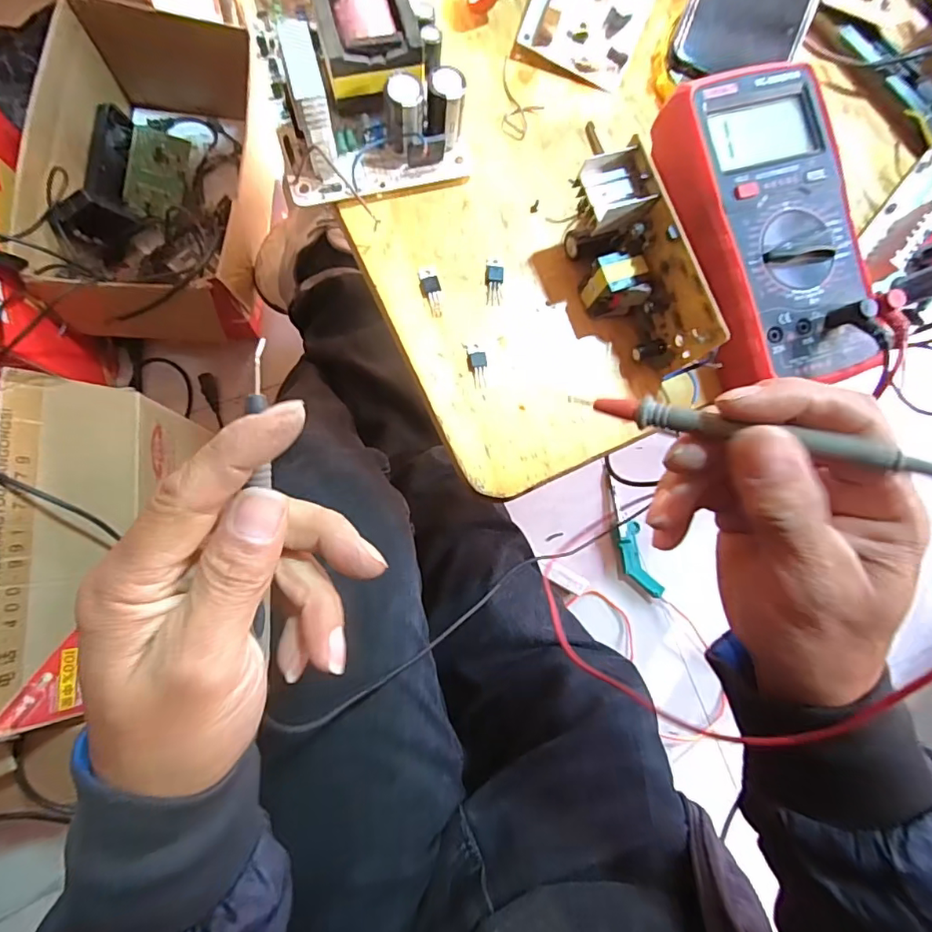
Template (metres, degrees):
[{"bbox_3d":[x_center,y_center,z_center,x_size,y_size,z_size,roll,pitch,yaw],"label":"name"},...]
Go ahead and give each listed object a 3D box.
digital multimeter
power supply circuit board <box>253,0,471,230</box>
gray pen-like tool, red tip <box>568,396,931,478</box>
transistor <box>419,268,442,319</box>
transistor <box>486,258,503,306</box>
[{"bbox_3d":[0.173,-0.134,0.296,0.088,0.037,0.171,-11,83,-7],"label":"digital multimeter"},{"bbox_3d":[-0.058,-0.217,0.294,0.107,0.056,0.107,-15,84,-8],"label":"power supply circuit board"},{"bbox_3d":[0.101,-0.014,0.202,0.124,0.006,0.010,16,79,28],"label":"gray pen-like tool, red tip"},{"bbox_3d":[-0.019,-0.104,0.313,0.011,0.005,0.030,-15,84,-8],"label":"transistor"},{"bbox_3d":[0.018,-0.112,0.316,0.011,0.004,0.029,1,82,-6],"label":"transistor"}]

